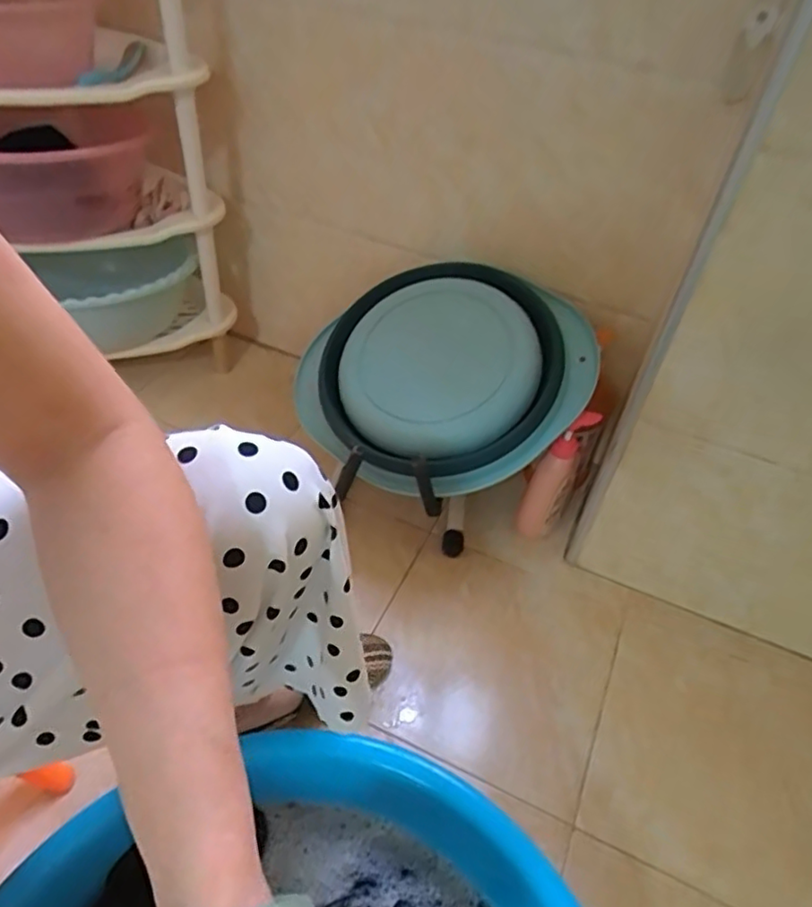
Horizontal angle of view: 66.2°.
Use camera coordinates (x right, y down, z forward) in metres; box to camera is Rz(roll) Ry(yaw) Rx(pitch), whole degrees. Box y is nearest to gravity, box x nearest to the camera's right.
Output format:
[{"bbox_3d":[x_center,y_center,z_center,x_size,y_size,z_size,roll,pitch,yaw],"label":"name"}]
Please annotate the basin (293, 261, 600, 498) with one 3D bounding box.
[{"bbox_3d":[0.050,-0.113,0.869,0.362,0.067,0.362,-3,69,9],"label":"basin"}]

